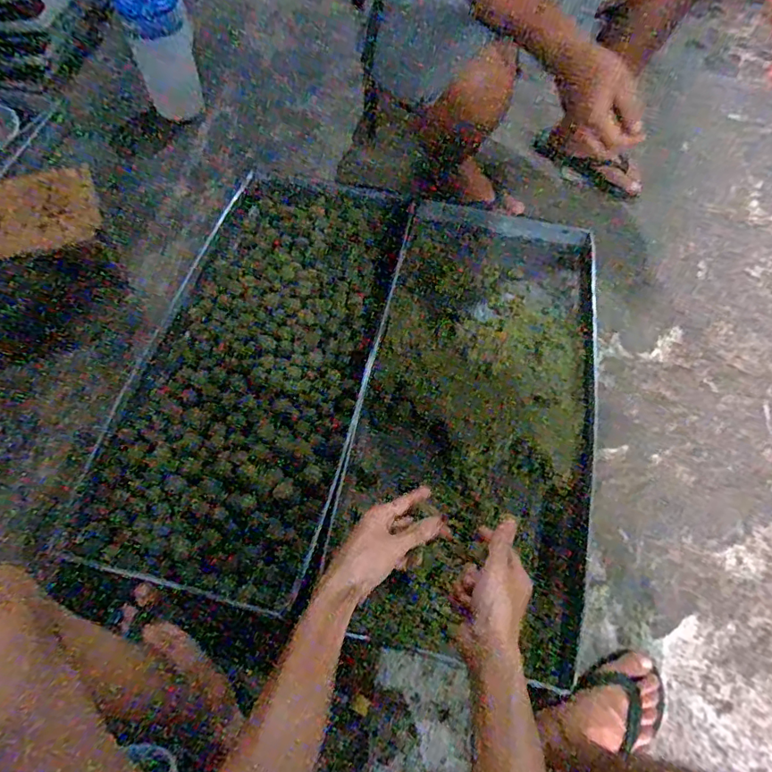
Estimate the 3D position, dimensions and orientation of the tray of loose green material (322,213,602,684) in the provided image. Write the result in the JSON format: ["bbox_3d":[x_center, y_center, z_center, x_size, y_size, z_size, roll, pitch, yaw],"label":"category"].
[{"bbox_3d":[0.164,0.006,0.872,0.387,0.098,0.831,12,61,4],"label":"tray of loose green material"}]

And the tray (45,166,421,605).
[{"bbox_3d":[-0.210,-0.062,0.885,0.371,0.073,0.793,13,61,5],"label":"tray"}]

